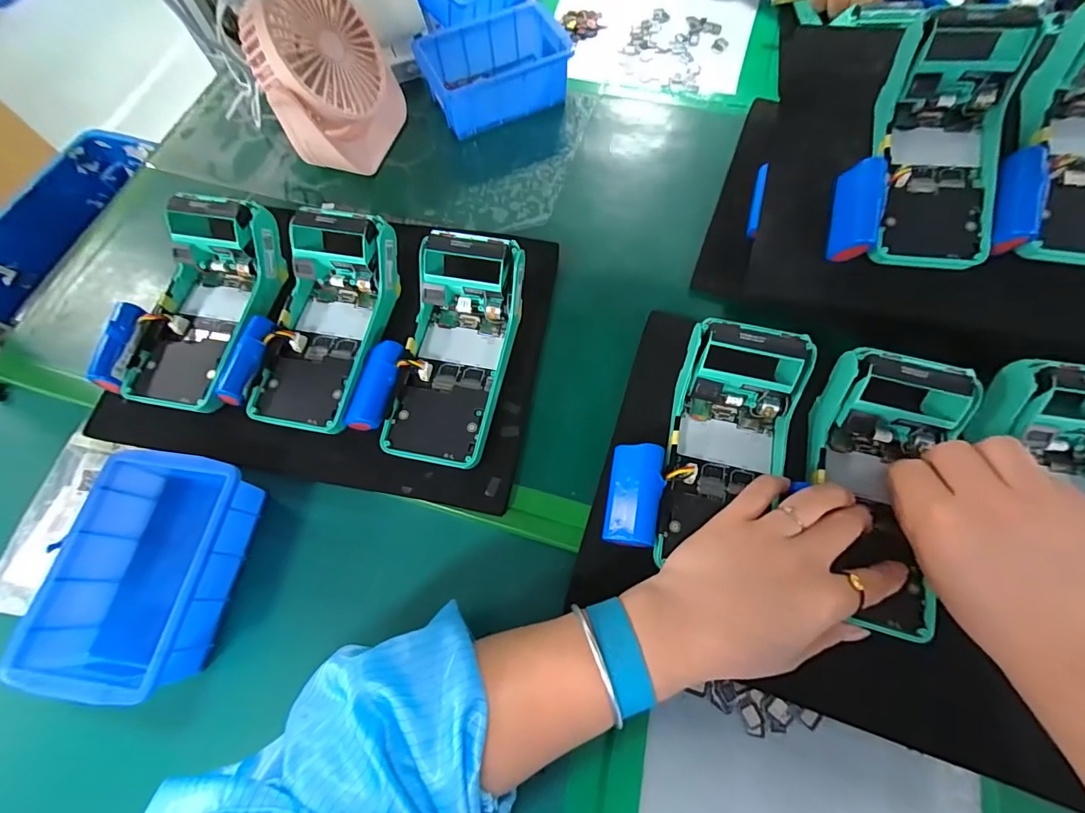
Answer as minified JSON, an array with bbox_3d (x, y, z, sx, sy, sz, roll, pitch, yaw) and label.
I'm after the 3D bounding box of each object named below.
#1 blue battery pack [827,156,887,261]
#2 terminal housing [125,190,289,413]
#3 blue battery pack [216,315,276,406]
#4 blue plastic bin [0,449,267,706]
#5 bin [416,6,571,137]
[{"bbox_3d":[0.238,-0.150,0.345,0.026,0.029,0.073,13,85,4],"label":"blue battery pack"},{"bbox_3d":[-0.271,-0.081,0.370,0.089,0.061,0.170,11,79,3],"label":"terminal housing"},{"bbox_3d":[-0.225,-0.035,0.349,0.022,0.017,0.069,15,79,-6],"label":"blue battery pack"},{"bbox_3d":[-0.263,0.109,0.317,0.097,0.060,0.152,8,65,2],"label":"blue plastic bin"},{"bbox_3d":[-0.052,-0.357,0.485,0.147,0.055,0.109,-18,67,-10],"label":"bin"}]

